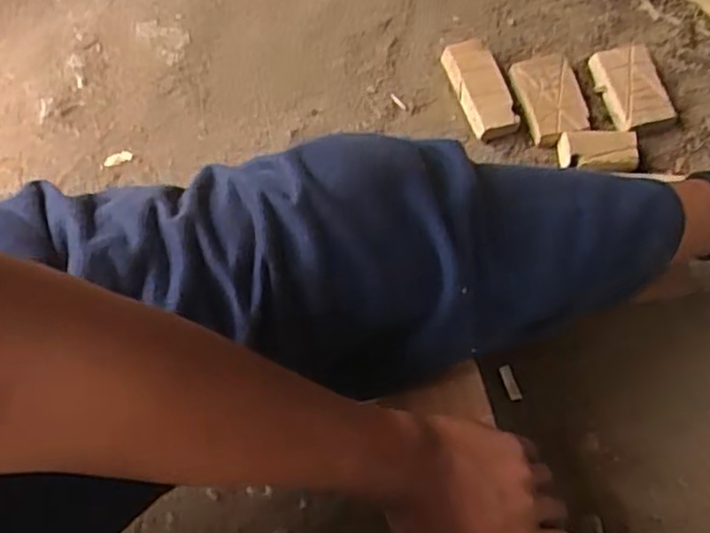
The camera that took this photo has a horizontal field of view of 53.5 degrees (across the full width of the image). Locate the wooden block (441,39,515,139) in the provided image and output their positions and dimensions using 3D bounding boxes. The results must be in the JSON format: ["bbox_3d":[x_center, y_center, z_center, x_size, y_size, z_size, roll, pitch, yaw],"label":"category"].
[{"bbox_3d":[0.122,-0.175,0.697,0.048,0.031,0.099,-19,71,-9],"label":"wooden block"}]

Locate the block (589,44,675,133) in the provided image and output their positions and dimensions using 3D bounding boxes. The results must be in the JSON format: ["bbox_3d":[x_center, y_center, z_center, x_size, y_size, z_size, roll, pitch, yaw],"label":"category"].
[{"bbox_3d":[0.280,-0.181,0.708,0.061,0.026,0.091,-12,70,-7],"label":"block"}]

